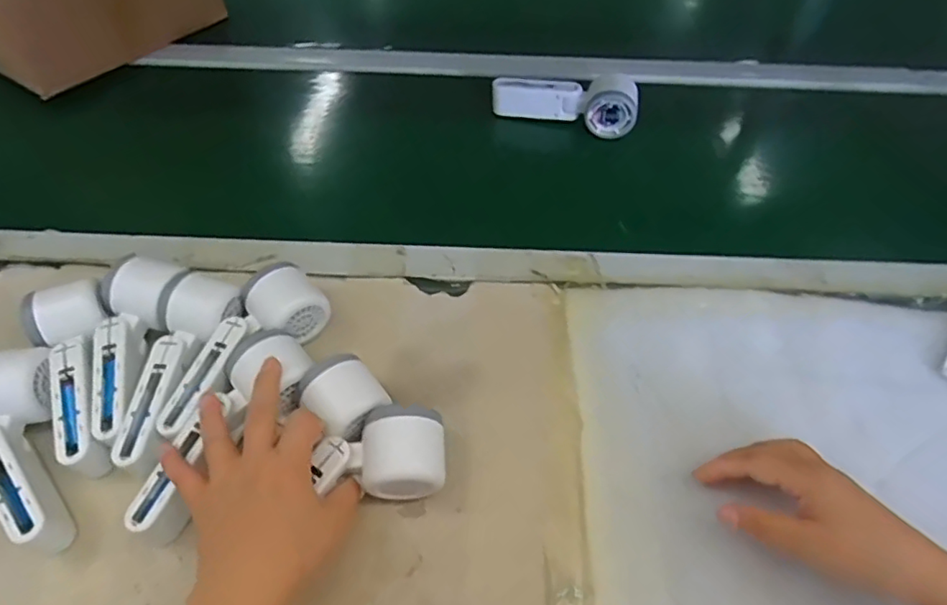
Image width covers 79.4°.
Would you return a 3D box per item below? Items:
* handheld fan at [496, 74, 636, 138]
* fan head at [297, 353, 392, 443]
[{"bbox_3d":[0.110,-0.247,0.684,0.167,0.052,0.058,13,55,9],"label":"handheld fan"},{"bbox_3d":[-0.098,0.079,0.447,0.066,0.043,0.055,39,62,24],"label":"fan head"}]

